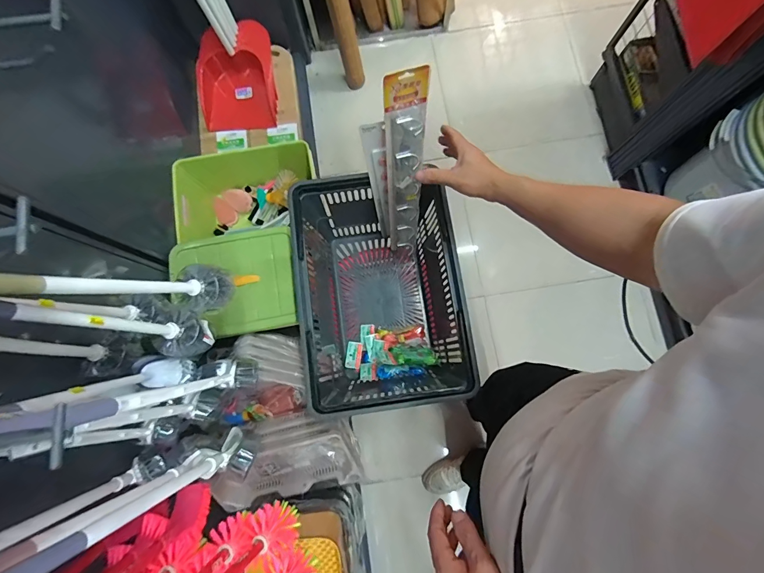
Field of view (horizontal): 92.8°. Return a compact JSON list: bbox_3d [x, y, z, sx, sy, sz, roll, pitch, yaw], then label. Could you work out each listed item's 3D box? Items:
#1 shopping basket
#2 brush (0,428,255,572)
[{"bbox_3d":[-0.008,0.021,0.839,0.323,0.270,0.457,-7,79,0],"label":"shopping basket"},{"bbox_3d":[-0.292,0.285,0.479,0.076,0.509,0.071,-37,81,-6],"label":"brush"}]

